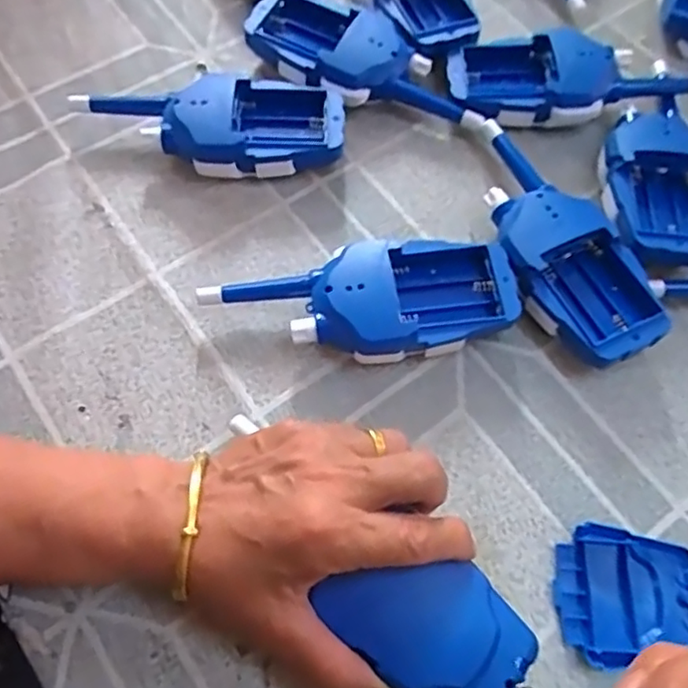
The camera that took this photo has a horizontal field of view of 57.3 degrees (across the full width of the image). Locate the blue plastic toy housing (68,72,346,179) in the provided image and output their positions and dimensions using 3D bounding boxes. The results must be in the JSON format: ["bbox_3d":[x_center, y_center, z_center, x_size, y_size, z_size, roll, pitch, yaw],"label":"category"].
[{"bbox_3d":[-0.085,-0.136,0.395,0.168,0.034,0.063,-1,68,-2],"label":"blue plastic toy housing"}]

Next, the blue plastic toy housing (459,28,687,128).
[{"bbox_3d":[0.153,-0.175,0.417,0.162,0.036,0.062,2,68,-1],"label":"blue plastic toy housing"}]

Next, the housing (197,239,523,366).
[{"bbox_3d":[0.010,-0.020,0.338,0.159,0.033,0.059,-6,68,-4],"label":"housing"}]

